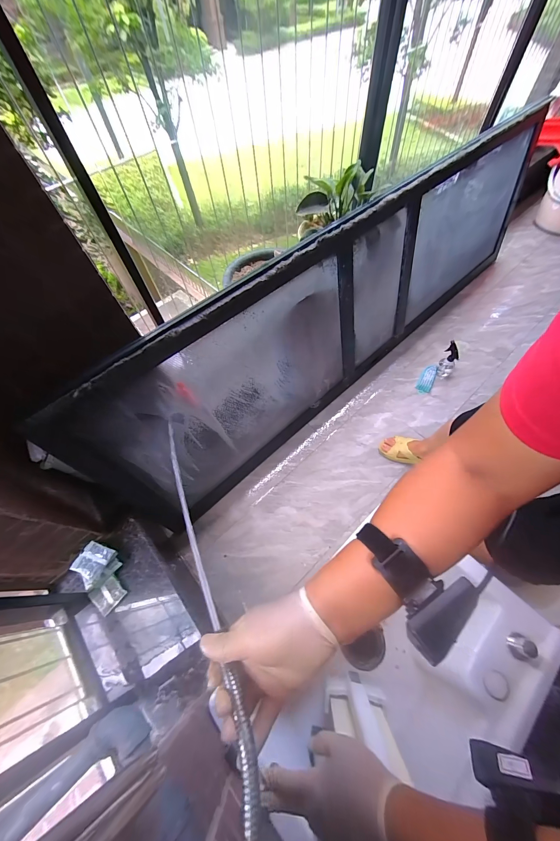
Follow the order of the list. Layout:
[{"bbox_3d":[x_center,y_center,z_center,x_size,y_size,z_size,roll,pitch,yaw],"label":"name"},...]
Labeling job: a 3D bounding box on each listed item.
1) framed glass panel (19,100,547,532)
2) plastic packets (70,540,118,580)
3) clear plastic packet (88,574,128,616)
[{"bbox_3d":[0.317,-0.452,1.086,2.092,0.649,0.087,-40,53,-16],"label":"framed glass panel"},{"bbox_3d":[-0.455,0.340,0.688,0.069,0.019,0.072,32,44,-6],"label":"plastic packets"},{"bbox_3d":[-0.422,0.427,0.692,0.068,0.016,0.066,38,70,22],"label":"clear plastic packet"}]

